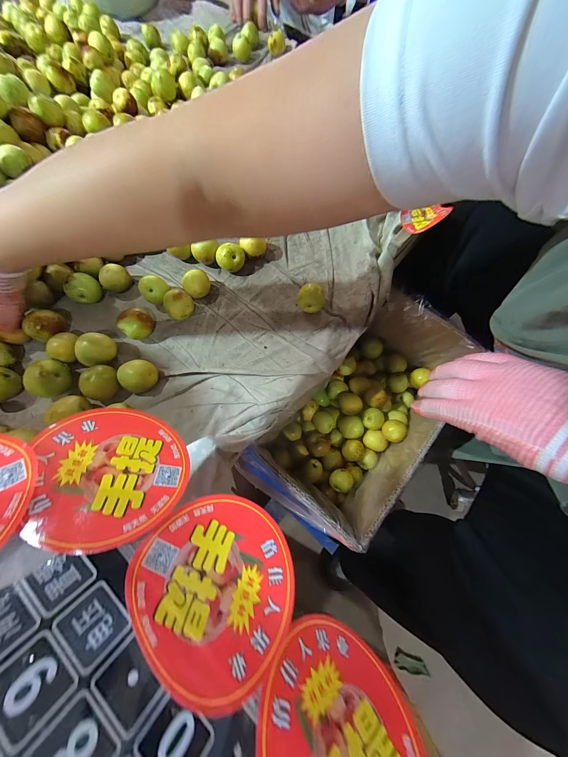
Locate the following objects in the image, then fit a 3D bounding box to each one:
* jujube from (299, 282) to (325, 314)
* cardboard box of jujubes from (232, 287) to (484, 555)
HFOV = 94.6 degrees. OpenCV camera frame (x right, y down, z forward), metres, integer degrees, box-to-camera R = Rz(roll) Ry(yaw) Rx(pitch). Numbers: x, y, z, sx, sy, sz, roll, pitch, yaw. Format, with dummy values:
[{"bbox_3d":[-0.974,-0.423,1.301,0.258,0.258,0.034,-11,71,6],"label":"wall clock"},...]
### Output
[{"bbox_3d":[0.038,-0.109,0.364,0.036,0.033,0.030,13,70,4],"label":"jujube"},{"bbox_3d":[0.132,0.059,0.449,0.178,0.174,0.363,34,77,10],"label":"cardboard box of jujubes"}]

